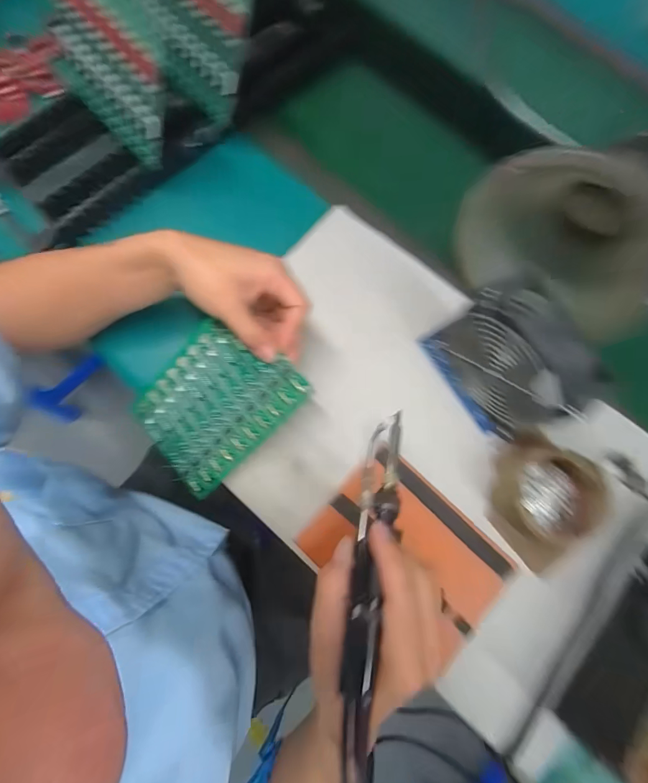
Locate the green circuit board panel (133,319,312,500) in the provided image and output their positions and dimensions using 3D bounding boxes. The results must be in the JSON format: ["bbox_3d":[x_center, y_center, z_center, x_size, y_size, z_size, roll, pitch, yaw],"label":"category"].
[{"bbox_3d":[-0.105,0.011,0.343,0.160,0.005,0.118,-44,83,16],"label":"green circuit board panel"}]

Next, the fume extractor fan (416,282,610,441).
[{"bbox_3d":[0.164,-0.026,0.321,0.055,0.121,0.131,-32,80,-8],"label":"fume extractor fan"}]

